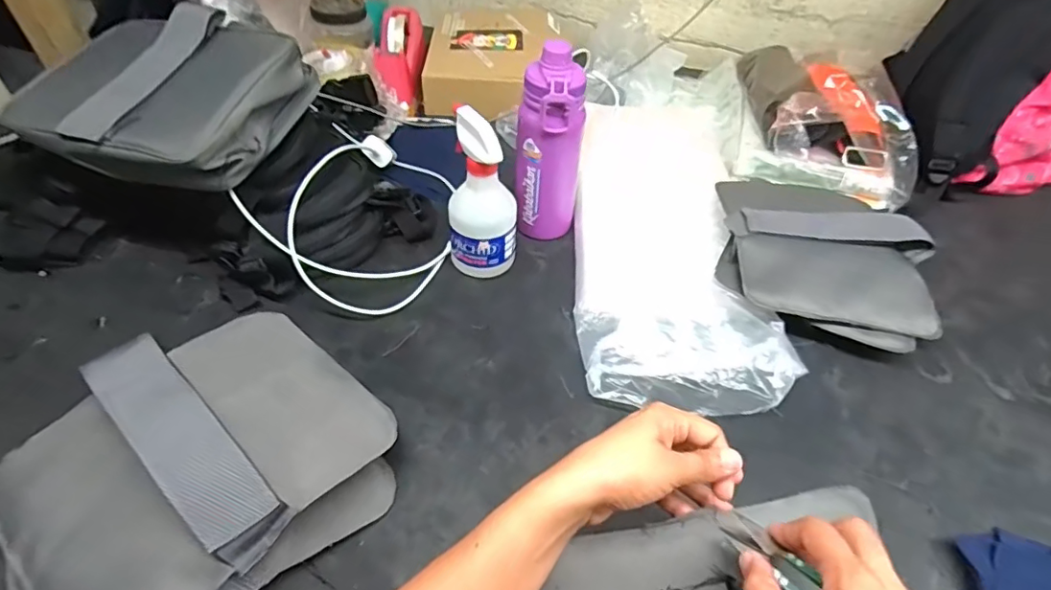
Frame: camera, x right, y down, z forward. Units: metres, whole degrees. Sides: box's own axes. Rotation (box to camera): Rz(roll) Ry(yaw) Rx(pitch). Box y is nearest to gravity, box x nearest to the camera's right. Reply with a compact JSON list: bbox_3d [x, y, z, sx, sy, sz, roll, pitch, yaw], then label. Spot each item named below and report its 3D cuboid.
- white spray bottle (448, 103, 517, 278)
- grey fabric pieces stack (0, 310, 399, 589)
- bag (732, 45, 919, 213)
[{"bbox_3d":[-0.049,-0.108,0.627,0.075,0.188,0.066,1,47,-2],"label":"white spray bottle"},{"bbox_3d":[-0.269,0.124,0.440,0.281,0.115,0.233,-32,55,-28],"label":"grey fabric pieces stack"},{"bbox_3d":[0.458,-0.291,0.853,0.240,0.102,0.321,12,47,9],"label":"bag"}]

